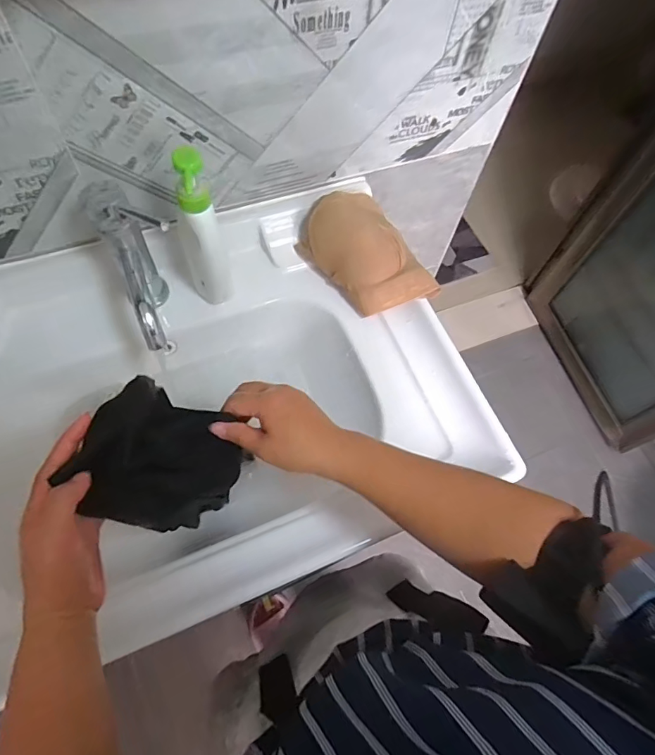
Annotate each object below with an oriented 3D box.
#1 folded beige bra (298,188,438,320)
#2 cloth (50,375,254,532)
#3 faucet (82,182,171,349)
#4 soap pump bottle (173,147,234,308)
[{"bbox_3d":[0.051,-0.176,0.647,0.125,0.066,0.192,-28,69,-17],"label":"folded beige bra"},{"bbox_3d":[-0.144,0.081,0.418,0.098,0.124,0.109,18,62,8],"label":"cloth"},{"bbox_3d":[-0.215,-0.104,0.537,0.048,0.182,0.146,-22,68,-14],"label":"faucet"},{"bbox_3d":[-0.153,-0.173,0.546,0.048,0.203,0.069,-19,67,-13],"label":"soap pump bottle"}]

